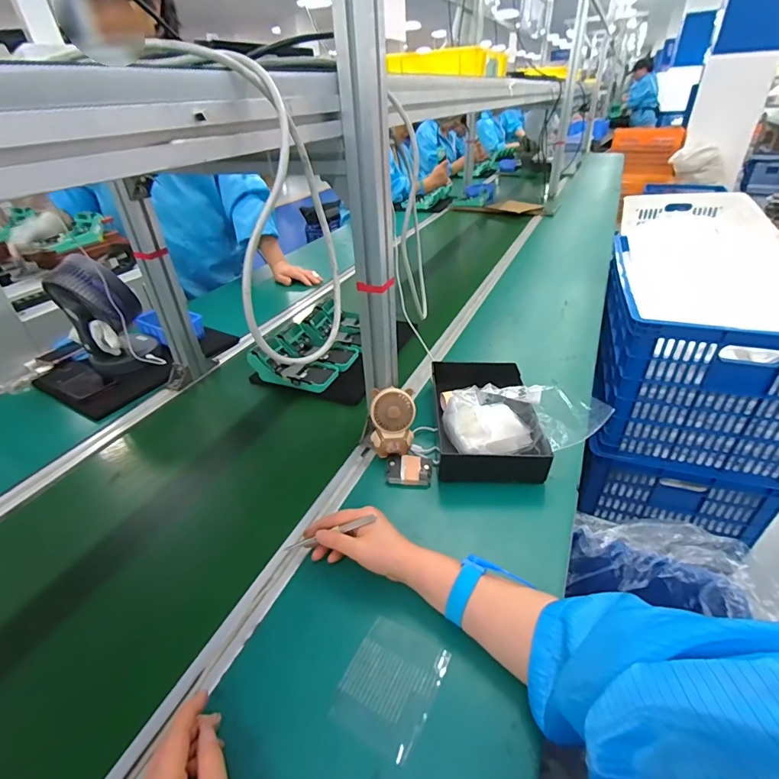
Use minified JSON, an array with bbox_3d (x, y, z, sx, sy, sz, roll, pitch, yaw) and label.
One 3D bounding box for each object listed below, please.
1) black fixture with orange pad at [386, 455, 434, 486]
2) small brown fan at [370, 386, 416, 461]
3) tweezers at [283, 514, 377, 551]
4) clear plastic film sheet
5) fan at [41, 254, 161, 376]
[{"bbox_3d":[0.029,0.124,0.653,0.070,0.020,0.053,-2,32,10],"label":"black fixture with orange pad"},{"bbox_3d":[0.006,0.049,0.663,0.068,0.093,0.059,-6,32,2],"label":"small brown fan"},{"bbox_3d":[-0.075,0.179,0.523,0.130,0.016,0.012,-27,26,22],"label":"tweezers"},{"bbox_3d":[0.002,0.292,0.425,0.085,0.005,0.102,19,43,22],"label":"clear plastic film sheet"},{"bbox_3d":[-0.570,-0.146,0.855,0.136,0.222,0.170,-27,37,-27],"label":"fan"}]

